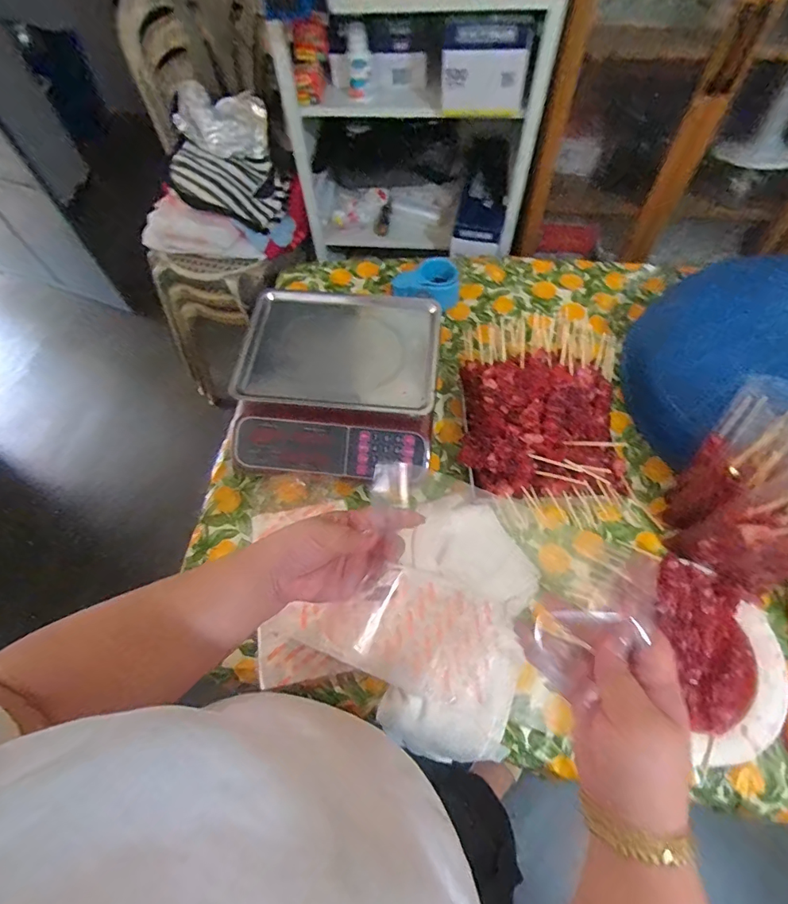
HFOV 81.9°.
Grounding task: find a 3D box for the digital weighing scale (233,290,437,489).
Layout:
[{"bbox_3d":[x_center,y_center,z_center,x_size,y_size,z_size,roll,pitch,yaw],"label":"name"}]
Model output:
[{"bbox_3d":[-0.091,-0.122,0.773,0.322,0.100,0.316,5,63,5],"label":"digital weighing scale"}]

